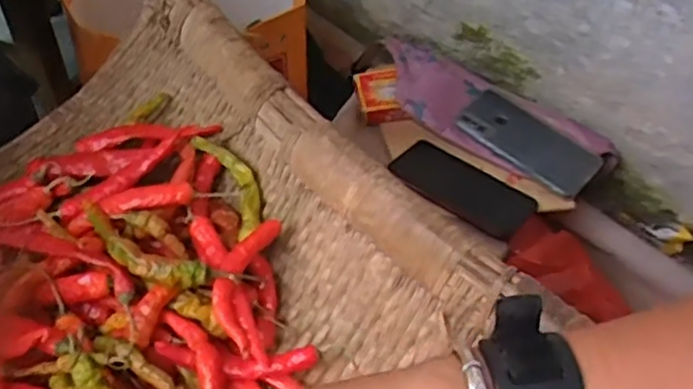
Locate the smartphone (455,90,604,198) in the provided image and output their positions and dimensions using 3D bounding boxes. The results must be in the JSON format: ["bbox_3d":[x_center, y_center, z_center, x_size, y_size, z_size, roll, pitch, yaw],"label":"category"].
[{"bbox_3d":[0.217,-0.063,0.844,0.163,0.012,0.083,36,60,13],"label":"smartphone"}]

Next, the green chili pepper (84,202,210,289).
[{"bbox_3d":[-0.132,0.035,0.444,0.097,0.019,0.025,27,50,18],"label":"green chili pepper"}]

